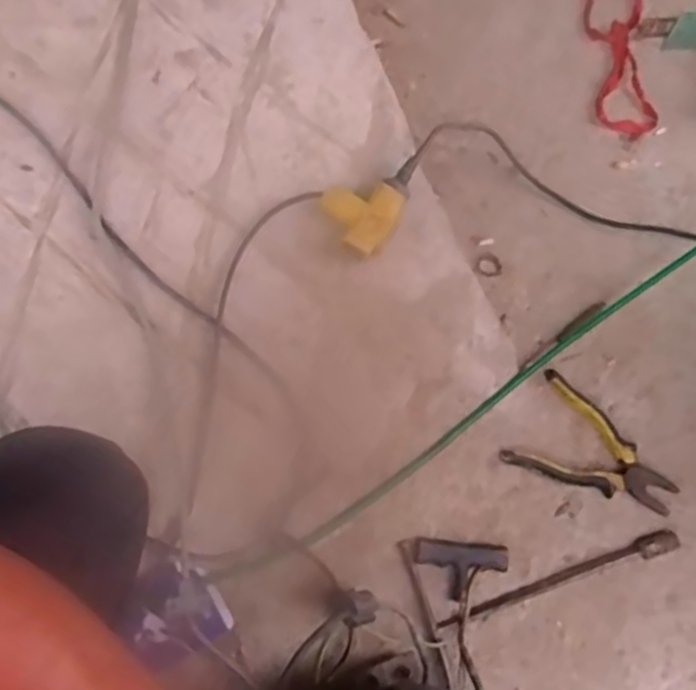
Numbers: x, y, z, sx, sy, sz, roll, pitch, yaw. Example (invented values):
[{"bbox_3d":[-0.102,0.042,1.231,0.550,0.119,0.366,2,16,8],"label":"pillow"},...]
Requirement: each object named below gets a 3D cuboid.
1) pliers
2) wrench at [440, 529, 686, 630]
[{"bbox_3d":[0.273,0.125,0.800,0.180,0.023,0.117,32,67,12],"label":"pliers"},{"bbox_3d":[0.223,0.246,0.754,0.274,0.019,0.024,-17,67,-11],"label":"wrench"}]

